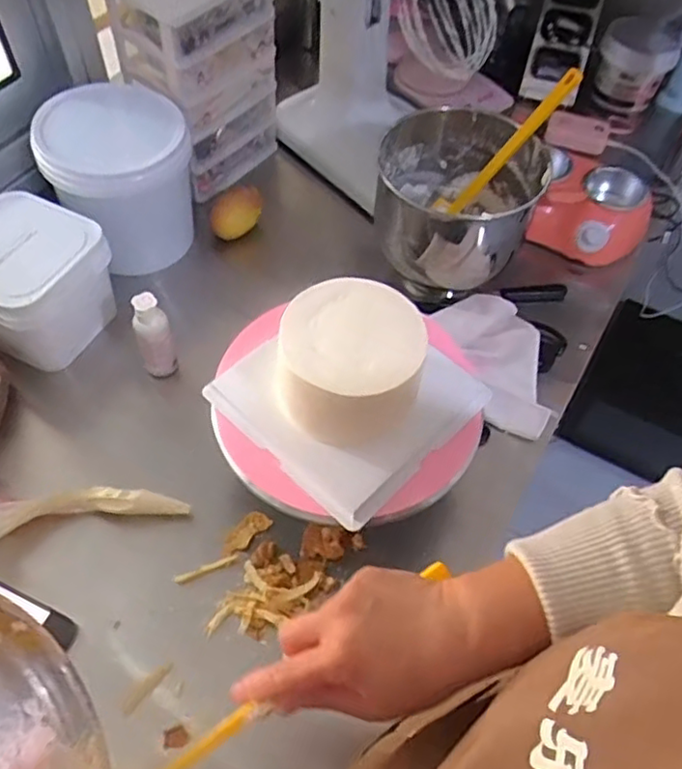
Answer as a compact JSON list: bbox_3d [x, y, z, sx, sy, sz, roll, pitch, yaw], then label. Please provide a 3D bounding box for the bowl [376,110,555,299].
[{"bbox_3d":[0.161,-0.249,0.941,0.222,0.203,0.209,1,56,-2],"label":"bowl"}]

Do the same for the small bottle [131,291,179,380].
[{"bbox_3d":[-0.237,-0.059,0.844,0.043,0.136,0.033,-18,58,-14],"label":"small bottle"}]

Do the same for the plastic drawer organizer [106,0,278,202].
[{"bbox_3d":[-0.228,-0.491,1.025,0.173,0.310,0.204,32,60,18],"label":"plastic drawer organizer"}]

